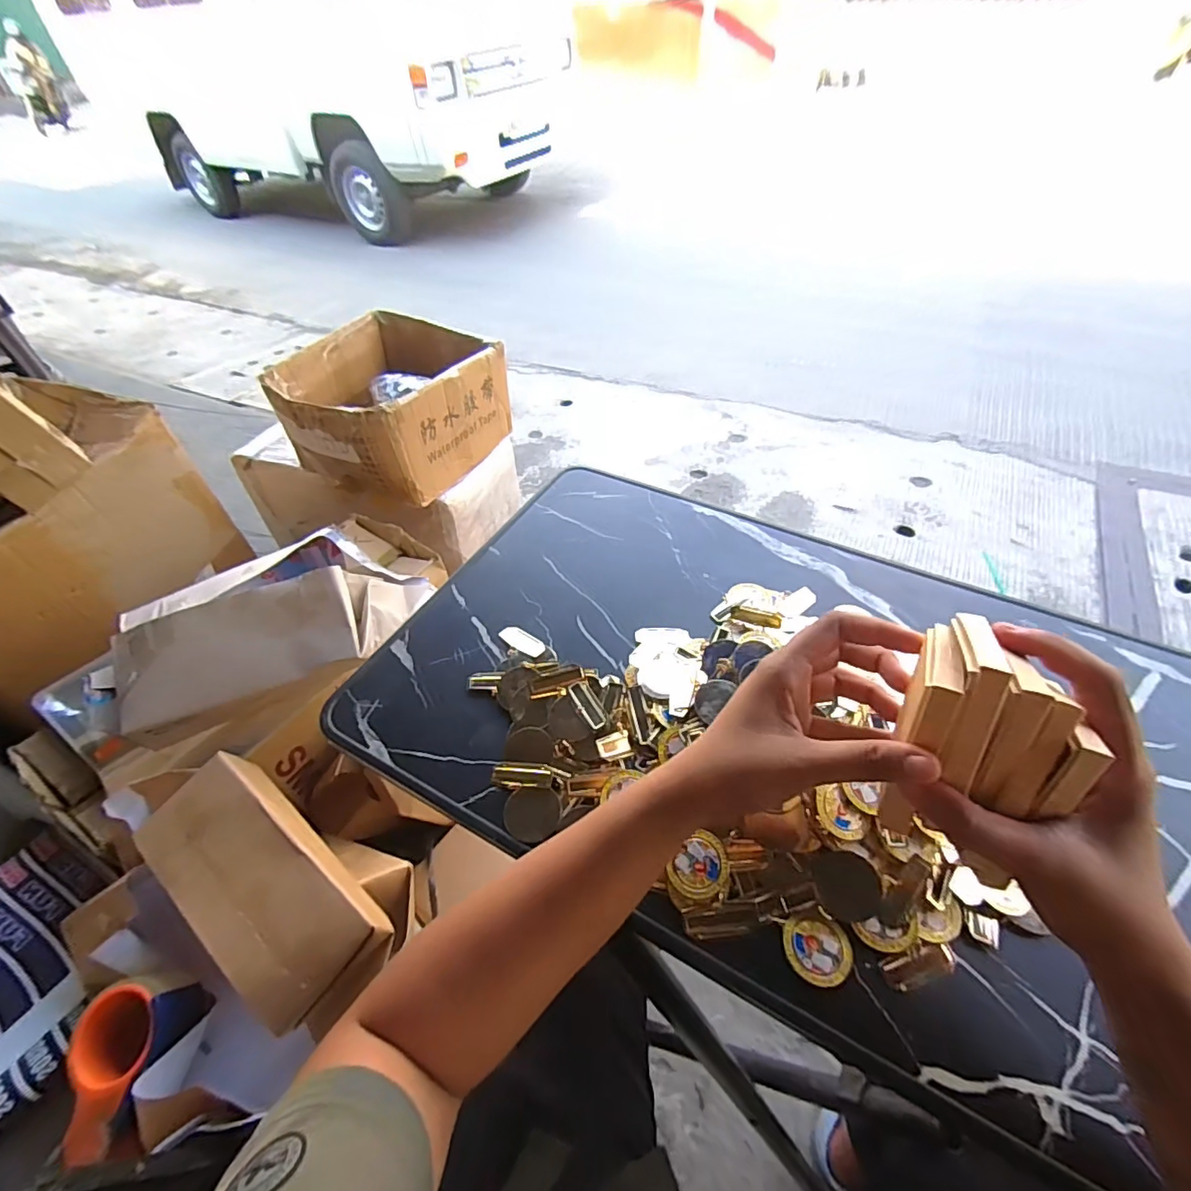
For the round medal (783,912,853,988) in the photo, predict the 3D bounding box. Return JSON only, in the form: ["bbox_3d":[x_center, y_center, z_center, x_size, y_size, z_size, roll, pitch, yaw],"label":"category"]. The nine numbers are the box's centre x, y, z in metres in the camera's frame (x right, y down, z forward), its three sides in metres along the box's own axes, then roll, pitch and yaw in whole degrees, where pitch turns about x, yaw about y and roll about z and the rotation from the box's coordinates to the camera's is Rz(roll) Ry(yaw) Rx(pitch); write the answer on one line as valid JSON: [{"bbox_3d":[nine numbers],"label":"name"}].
[{"bbox_3d":[0.127,0.201,0.311,0.037,0.004,0.034,-2,50,2],"label":"round medal"}]

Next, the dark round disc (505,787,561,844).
[{"bbox_3d":[-0.042,0.145,0.364,0.038,0.004,0.034,4,51,6],"label":"dark round disc"}]

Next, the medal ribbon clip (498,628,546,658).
[{"bbox_3d":[-0.062,0.038,0.465,0.045,0.006,0.020,26,56,23],"label":"medal ribbon clip"}]

